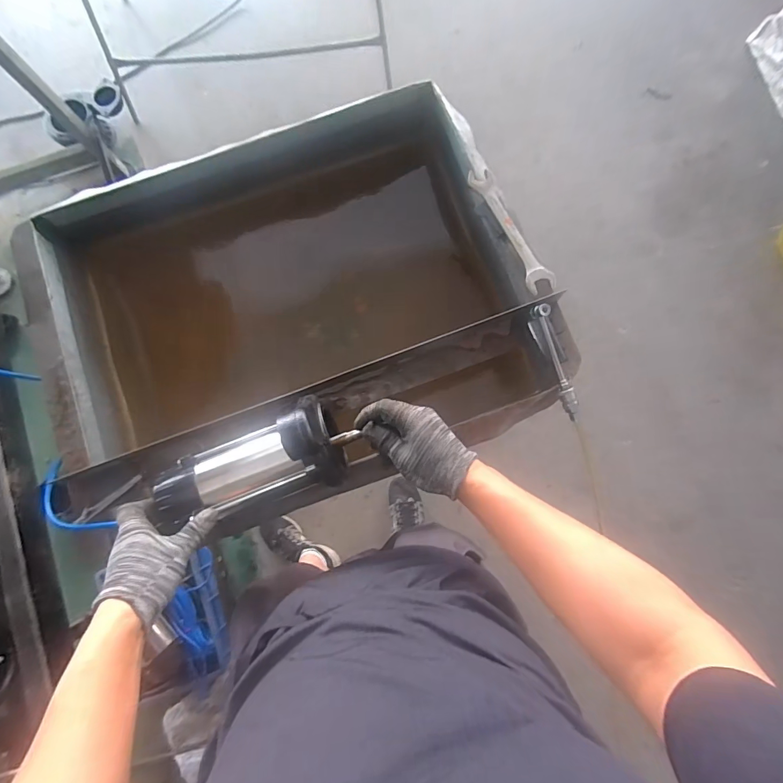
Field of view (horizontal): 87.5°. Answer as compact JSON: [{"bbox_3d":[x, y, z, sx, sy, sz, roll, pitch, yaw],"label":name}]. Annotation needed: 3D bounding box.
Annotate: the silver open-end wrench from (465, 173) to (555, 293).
[{"bbox_3d":[0.184,-0.247,0.625,0.041,0.012,0.211,-26,82,-7],"label":"silver open-end wrench"}]

